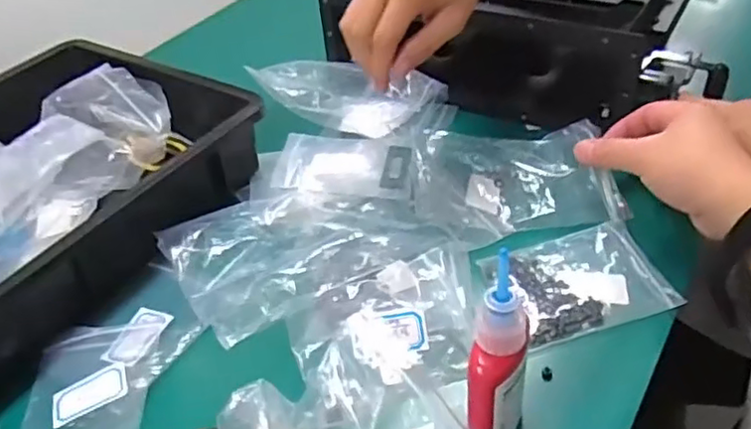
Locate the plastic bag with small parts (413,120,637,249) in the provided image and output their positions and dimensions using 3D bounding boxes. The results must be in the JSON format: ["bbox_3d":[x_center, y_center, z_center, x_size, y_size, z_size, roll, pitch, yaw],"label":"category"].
[{"bbox_3d":[0.121,-0.034,0.572,0.166,0.020,0.124,-5,41,1],"label":"plastic bag with small parts"}]

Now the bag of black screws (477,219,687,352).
[{"bbox_3d":[0.155,0.051,0.499,0.121,0.013,0.089,-13,42,-8],"label":"bag of black screws"}]

